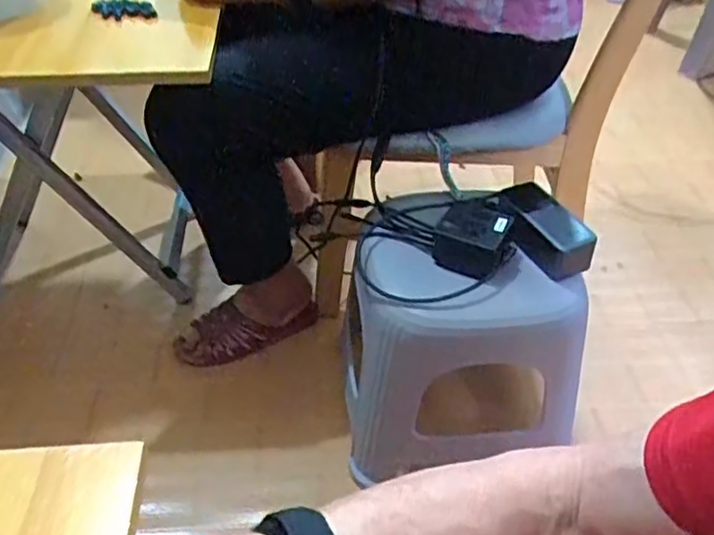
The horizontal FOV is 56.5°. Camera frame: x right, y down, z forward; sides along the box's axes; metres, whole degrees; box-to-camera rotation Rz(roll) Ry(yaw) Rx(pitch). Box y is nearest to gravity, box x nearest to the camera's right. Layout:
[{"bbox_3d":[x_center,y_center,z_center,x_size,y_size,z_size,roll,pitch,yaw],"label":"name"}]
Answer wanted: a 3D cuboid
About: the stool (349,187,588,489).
[{"bbox_3d":[0.128,0.091,0.891,0.274,0.298,0.212,-3,41,-5],"label":"stool"}]

